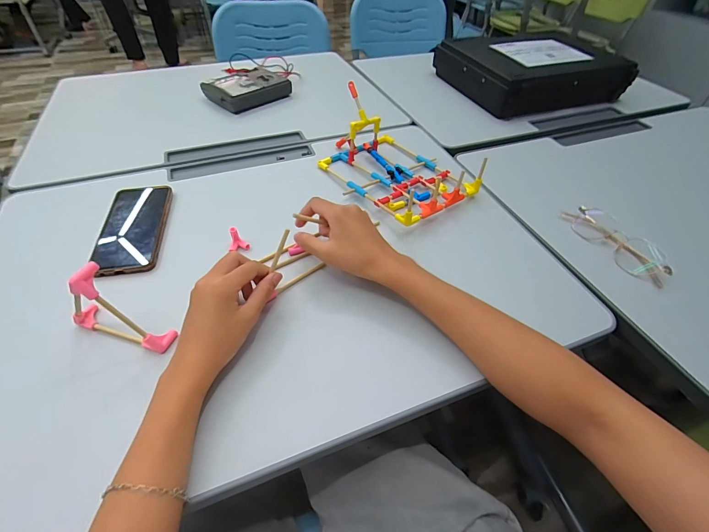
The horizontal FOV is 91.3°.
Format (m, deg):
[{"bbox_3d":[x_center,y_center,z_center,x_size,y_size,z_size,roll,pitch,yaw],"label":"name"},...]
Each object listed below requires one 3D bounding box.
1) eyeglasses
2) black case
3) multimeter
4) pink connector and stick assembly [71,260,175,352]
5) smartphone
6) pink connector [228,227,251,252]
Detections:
[{"bbox_3d":[0.357,-0.032,0.476,0.041,0.037,0.149,-20,52,-19],"label":"eyeglasses"},{"bbox_3d":[0.415,-0.466,0.822,0.363,0.083,0.275,-13,50,-13],"label":"black case"},{"bbox_3d":[-0.230,-0.384,0.750,0.165,0.035,0.118,-31,56,-26],"label":"multimeter"},{"bbox_3d":[-0.238,0.036,0.331,0.104,0.087,0.027,15,49,11],"label":"pink connector and stick assembly"},{"bbox_3d":[-0.295,-0.055,0.468,0.077,0.014,0.168,-8,49,-10],"label":"smartphone"},{"bbox_3d":[-0.152,-0.033,0.451,0.026,0.032,0.020,-12,49,-12],"label":"pink connector"}]

